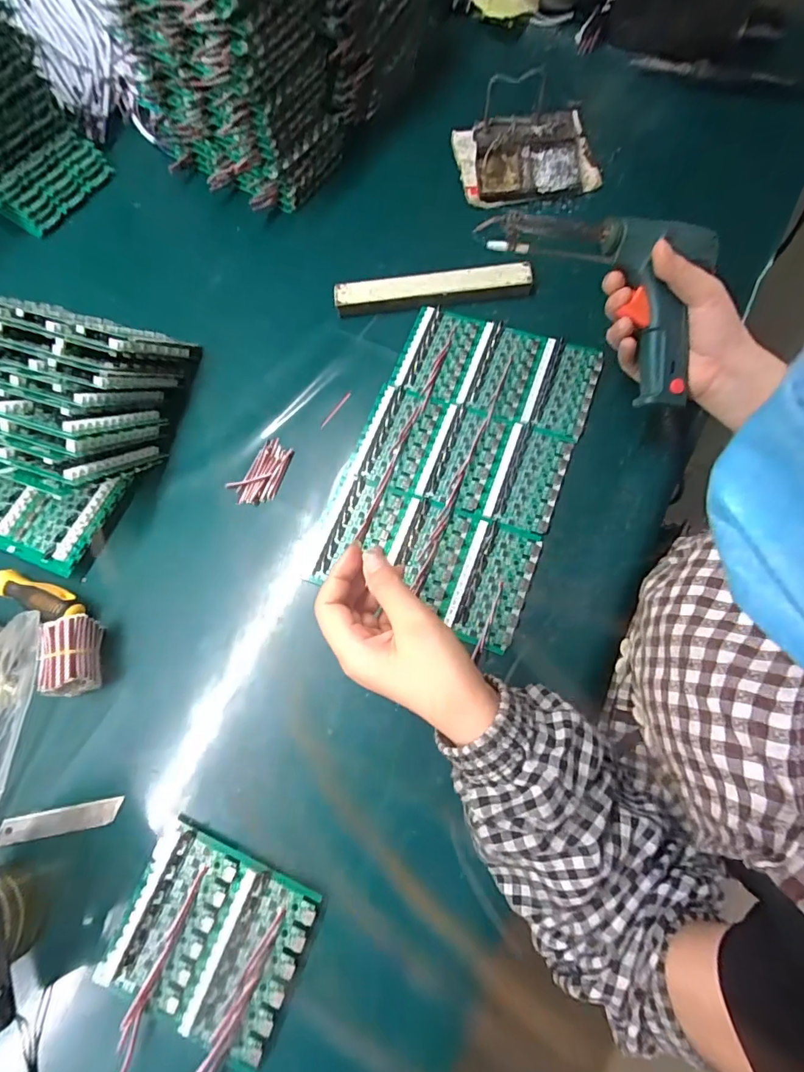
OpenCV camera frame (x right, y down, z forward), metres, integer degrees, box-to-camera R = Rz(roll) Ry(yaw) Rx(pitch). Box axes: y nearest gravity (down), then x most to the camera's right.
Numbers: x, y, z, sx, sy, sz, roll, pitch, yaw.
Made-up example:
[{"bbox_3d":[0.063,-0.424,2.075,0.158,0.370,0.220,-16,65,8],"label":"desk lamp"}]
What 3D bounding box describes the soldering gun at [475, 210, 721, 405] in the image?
[{"bbox_3d":[0.176,-0.206,0.387,0.198,0.040,0.123,39,95,-9],"label":"soldering gun"}]

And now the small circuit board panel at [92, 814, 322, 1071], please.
[{"bbox_3d":[-0.131,0.275,0.334,0.124,0.016,0.100,21,74,8],"label":"small circuit board panel"}]

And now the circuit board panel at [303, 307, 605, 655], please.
[{"bbox_3d":[0.054,-0.073,0.445,0.186,0.013,0.298,21,74,8],"label":"circuit board panel"}]

